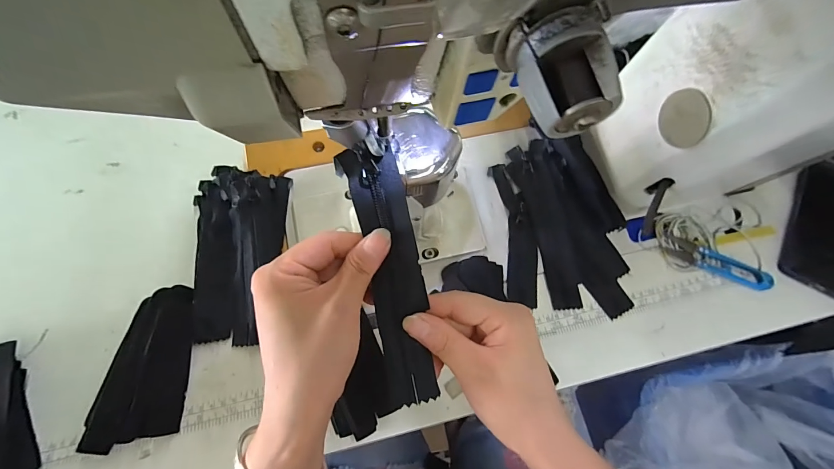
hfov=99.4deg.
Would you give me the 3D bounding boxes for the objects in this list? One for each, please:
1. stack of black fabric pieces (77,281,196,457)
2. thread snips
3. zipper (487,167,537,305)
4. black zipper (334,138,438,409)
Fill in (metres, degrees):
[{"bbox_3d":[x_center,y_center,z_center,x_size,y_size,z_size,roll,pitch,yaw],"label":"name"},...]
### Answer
[{"bbox_3d":[-0.258,0.122,0.334,0.076,0.019,0.138,-3,66,-3],"label":"stack of black fabric pieces"},{"bbox_3d":[0.335,0.032,0.392,0.108,0.005,0.027,24,70,7],"label":"thread snips"},{"bbox_3d":[0.111,-0.003,0.391,0.039,0.017,0.157,-5,69,-4],"label":"zipper"},{"bbox_3d":[-0.016,0.032,0.229,0.039,0.007,0.169,-9,97,-6],"label":"black zipper"}]

